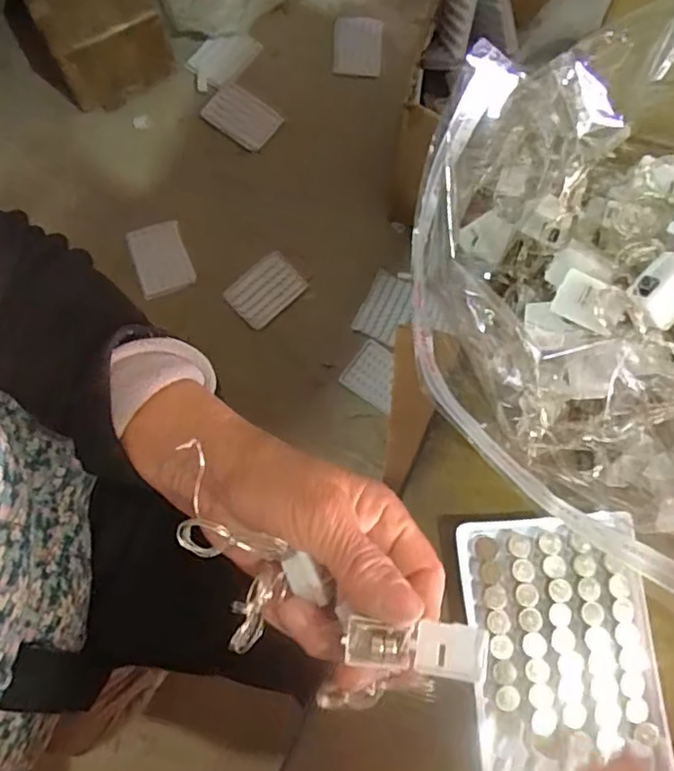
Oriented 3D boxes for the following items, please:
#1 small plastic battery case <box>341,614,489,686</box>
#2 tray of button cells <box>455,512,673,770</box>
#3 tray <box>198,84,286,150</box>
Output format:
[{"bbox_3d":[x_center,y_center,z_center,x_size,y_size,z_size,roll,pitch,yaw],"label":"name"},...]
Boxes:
[{"bbox_3d":[0.031,0.104,0.248,0.055,0.010,0.020,2,74,7],"label":"small plastic battery case"},{"bbox_3d":[0.111,0.129,0.309,0.089,0.012,0.124,-5,74,-1],"label":"tray of button cells"},{"bbox_3d":[-0.192,-0.538,1.265,0.140,0.016,0.091,34,92,-2],"label":"tray"}]

